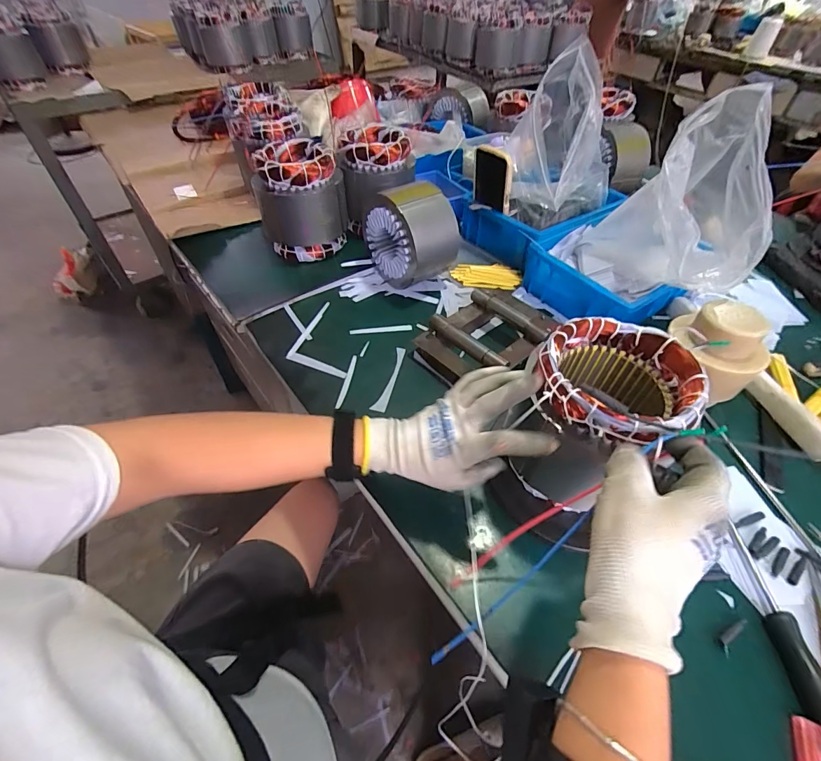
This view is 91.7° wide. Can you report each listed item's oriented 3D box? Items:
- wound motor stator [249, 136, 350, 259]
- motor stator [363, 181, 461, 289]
[{"bbox_3d":[-0.191,-0.322,0.711,0.139,0.162,0.142,-8,50,-8],"label":"wound motor stator"},{"bbox_3d":[0.001,-0.242,0.663,0.105,0.146,0.134,-32,58,-25],"label":"motor stator"}]

